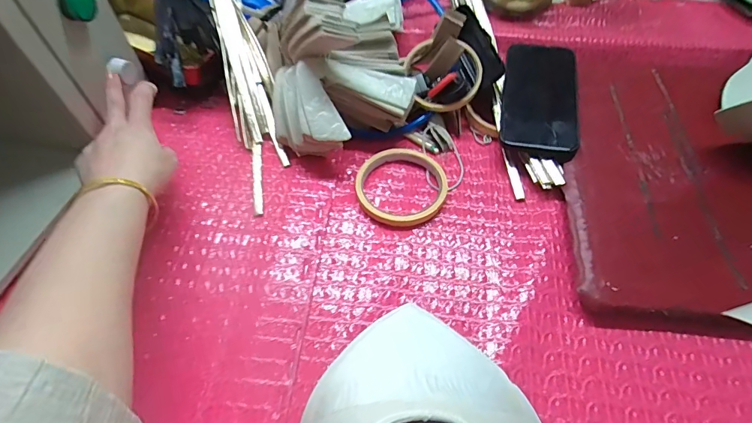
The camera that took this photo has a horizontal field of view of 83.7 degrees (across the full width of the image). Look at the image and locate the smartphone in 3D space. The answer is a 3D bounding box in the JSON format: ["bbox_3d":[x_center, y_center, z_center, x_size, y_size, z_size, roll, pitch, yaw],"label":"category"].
[{"bbox_3d":[0.178,-0.124,0.456,0.076,0.015,0.169,4,55,15],"label":"smartphone"}]

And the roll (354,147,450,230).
[{"bbox_3d":[0.023,-0.028,0.414,0.089,0.013,0.091,0,54,0],"label":"roll"}]

